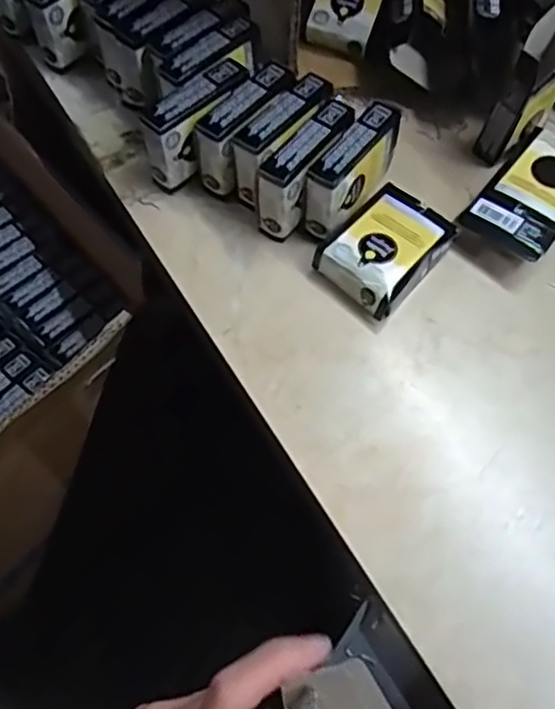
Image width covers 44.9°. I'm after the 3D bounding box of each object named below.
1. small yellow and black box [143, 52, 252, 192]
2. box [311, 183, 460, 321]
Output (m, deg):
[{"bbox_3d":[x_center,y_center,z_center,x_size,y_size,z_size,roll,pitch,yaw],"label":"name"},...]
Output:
[{"bbox_3d":[-0.049,-0.142,0.417,0.024,0.053,0.072,36,68,15],"label":"small yellow and black box"},{"bbox_3d":[0.063,-0.063,0.406,0.055,0.022,0.075,38,68,16],"label":"box"}]

